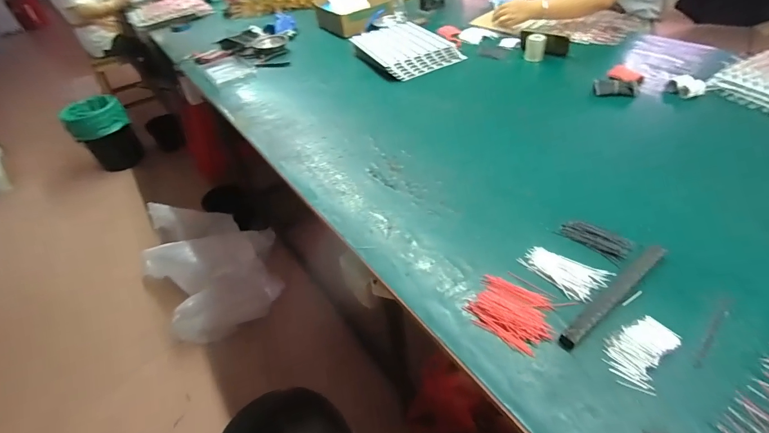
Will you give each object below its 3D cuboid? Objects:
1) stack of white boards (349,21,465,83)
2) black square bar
[{"bbox_3d":[0.058,-0.553,1.198,0.286,0.063,0.304,-24,46,-15],"label":"stack of white boards"},{"bbox_3d":[0.325,0.105,0.516,0.234,0.017,0.027,-31,49,-22],"label":"black square bar"}]

